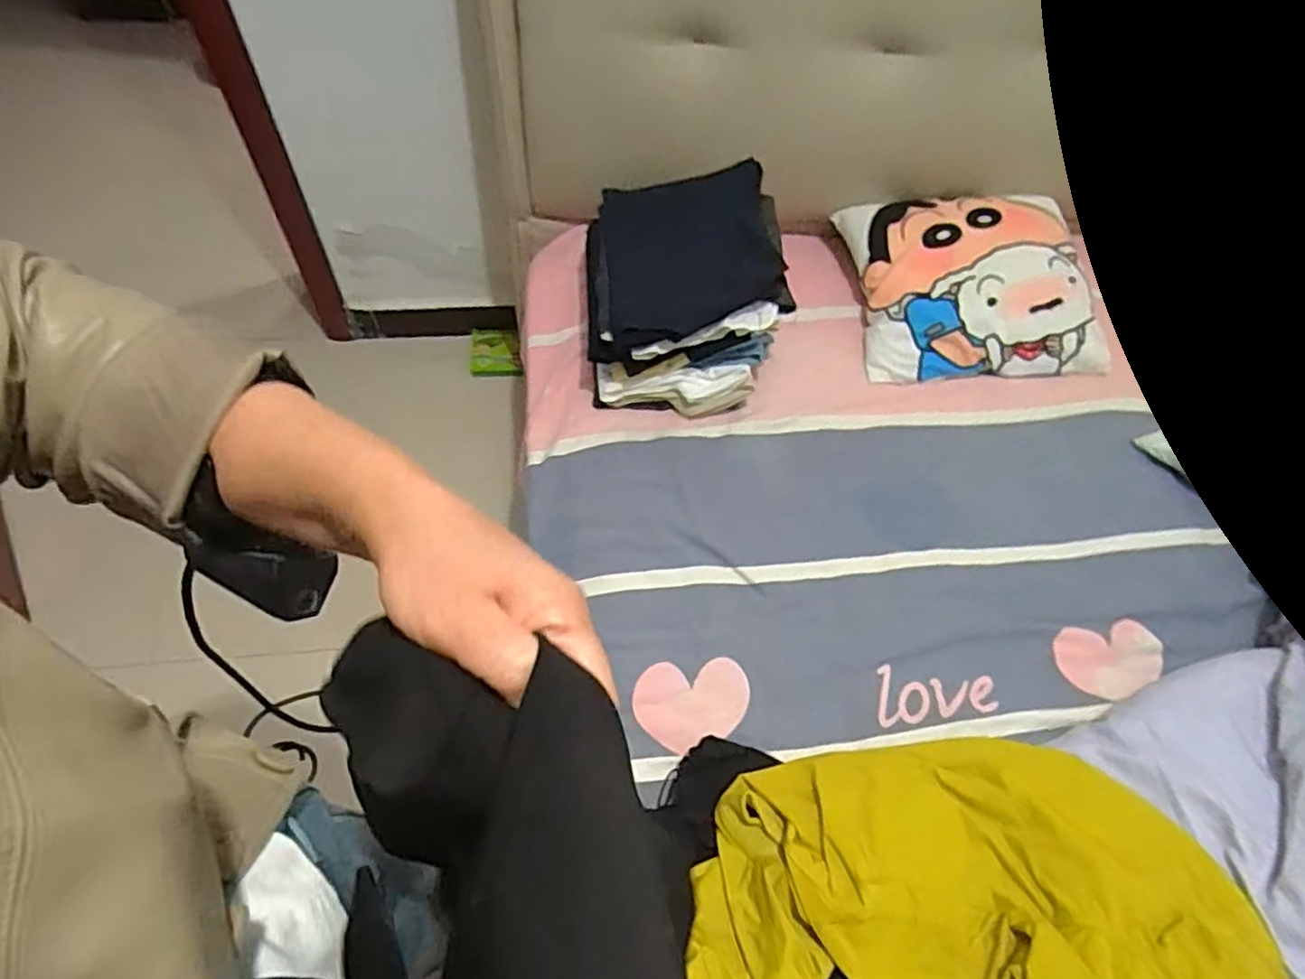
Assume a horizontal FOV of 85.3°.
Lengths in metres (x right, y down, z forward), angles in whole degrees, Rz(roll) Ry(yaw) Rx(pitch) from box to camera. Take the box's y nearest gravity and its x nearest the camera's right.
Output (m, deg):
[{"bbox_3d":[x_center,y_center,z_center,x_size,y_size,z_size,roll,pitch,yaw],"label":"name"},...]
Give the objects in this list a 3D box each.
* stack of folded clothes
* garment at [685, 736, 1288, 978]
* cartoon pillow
[{"bbox_3d":[0.042,-0.313,1.091,0.286,0.227,0.336,3,58,-3],"label":"stack of folded clothes"},{"bbox_3d":[0.292,0.384,0.686,0.487,0.124,0.284,6,58,-1],"label":"garment"},{"bbox_3d":[0.546,-0.356,1.222,0.398,0.144,0.324,0,58,-4],"label":"cartoon pillow"}]

